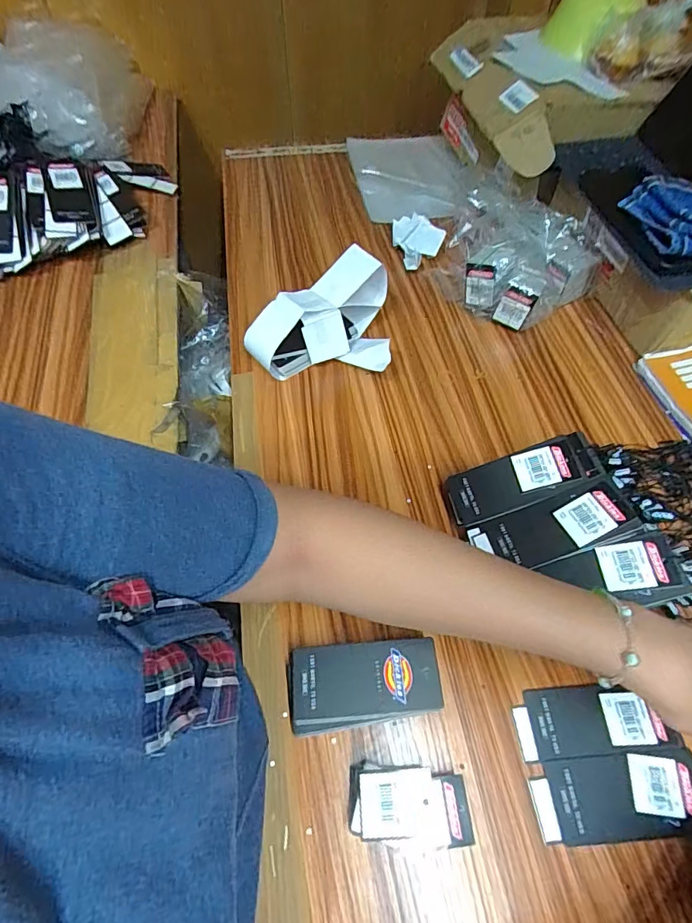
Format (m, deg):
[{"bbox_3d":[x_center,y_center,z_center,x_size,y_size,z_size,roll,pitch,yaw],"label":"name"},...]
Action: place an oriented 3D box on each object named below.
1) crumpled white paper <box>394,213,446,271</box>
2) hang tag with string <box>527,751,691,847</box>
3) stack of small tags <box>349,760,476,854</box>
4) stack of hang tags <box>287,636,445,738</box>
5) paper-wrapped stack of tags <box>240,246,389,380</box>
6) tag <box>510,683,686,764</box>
[{"bbox_3d":[0.097,-0.295,0.614,0.056,0.049,0.057,-21,61,-12],"label":"crumpled white paper"},{"bbox_3d":[0.275,0.234,0.324,0.281,0.007,0.048,-2,59,0],"label":"hang tag with string"},{"bbox_3d":[0.043,0.236,0.314,0.078,0.025,0.045,3,59,2],"label":"stack of small tags"},{"bbox_3d":[0.013,0.170,0.351,0.110,0.028,0.055,-6,59,-3],"label":"stack of hang tags"},{"bbox_3d":[-0.028,-0.160,0.515,0.156,0.084,0.123,4,59,3],"label":"paper-wrapped stack of tags"},{"bbox_3d":[0.185,0.195,0.348,0.113,0.004,0.046,-6,57,-1],"label":"tag"}]

